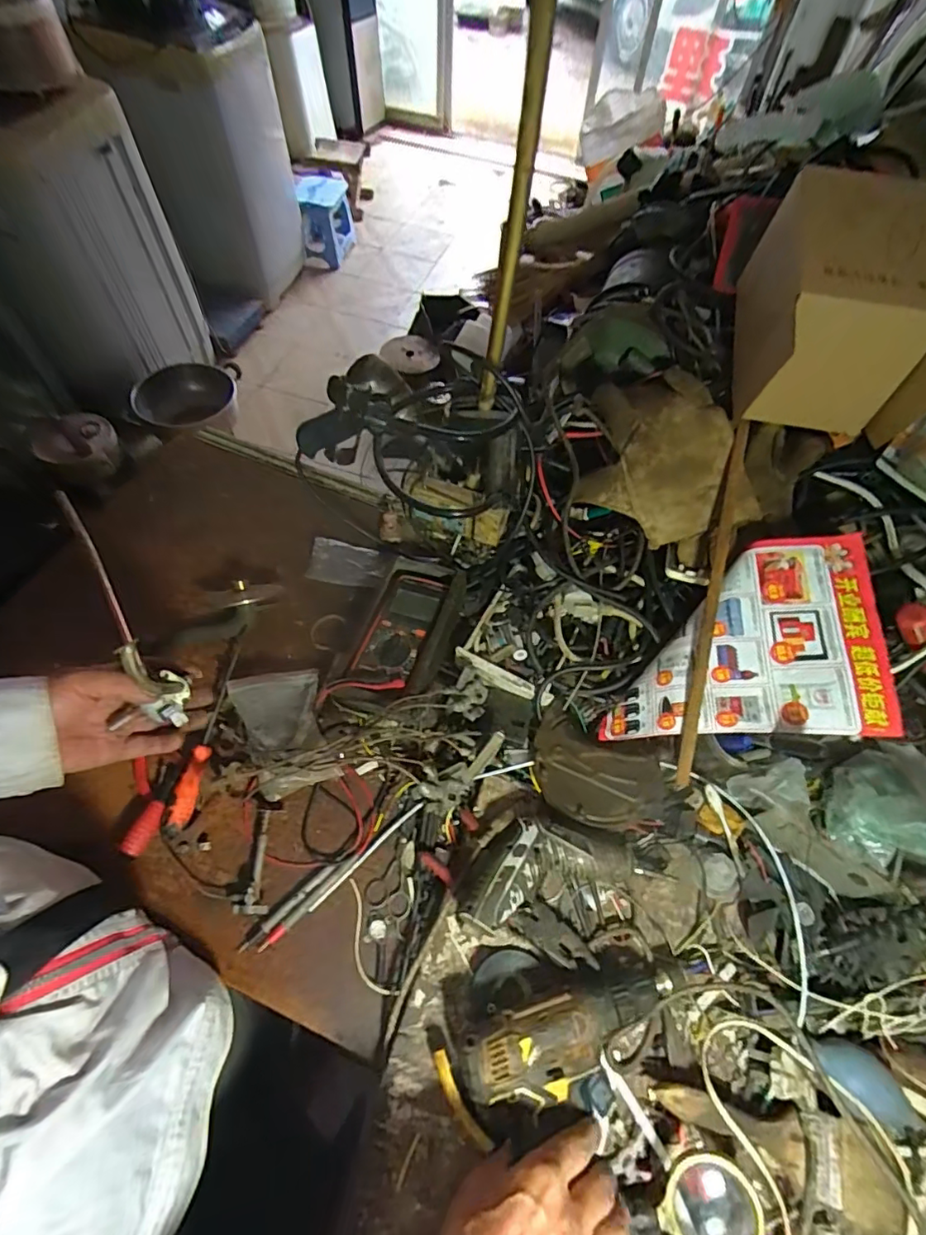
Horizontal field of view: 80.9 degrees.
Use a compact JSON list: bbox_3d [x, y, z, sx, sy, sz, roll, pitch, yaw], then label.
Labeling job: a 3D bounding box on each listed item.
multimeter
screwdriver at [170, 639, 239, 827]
[{"bbox_3d":[-0.080,0.018,0.682,0.086,0.044,0.174,19,60,7],"label":"multimeter"},{"bbox_3d":[-0.289,0.116,0.625,0.024,0.022,0.244,6,58,0],"label":"screwdriver"}]

